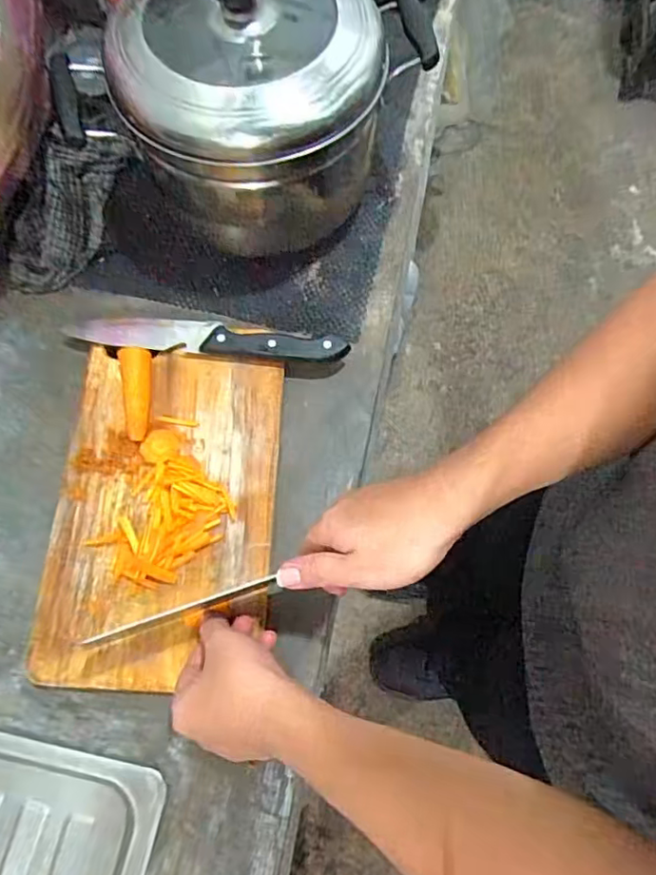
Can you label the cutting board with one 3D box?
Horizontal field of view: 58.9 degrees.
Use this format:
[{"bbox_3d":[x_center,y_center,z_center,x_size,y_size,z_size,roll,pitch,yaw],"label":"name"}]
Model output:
[{"bbox_3d":[-0.136,0.058,0.492,0.178,0.022,0.280,2,70,1],"label":"cutting board"}]

